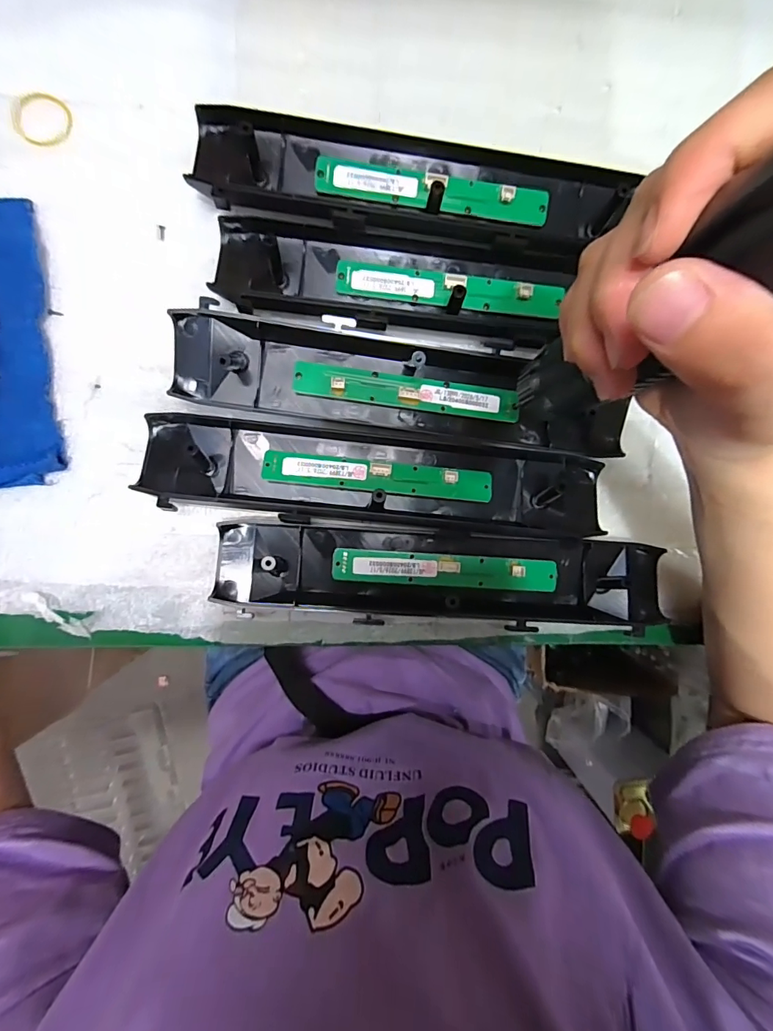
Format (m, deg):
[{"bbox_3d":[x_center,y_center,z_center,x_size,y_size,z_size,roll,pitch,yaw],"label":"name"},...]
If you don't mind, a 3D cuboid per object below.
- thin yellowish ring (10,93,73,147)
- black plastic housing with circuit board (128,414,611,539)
[{"bbox_3d":[-0.198,-0.227,0.257,0.034,0.004,0.026,-1,93,-4],"label":"thin yellowish ring"},{"bbox_3d":[-0.004,-0.022,0.268,0.274,0.023,0.055,5,93,-4],"label":"black plastic housing with circuit board"}]

